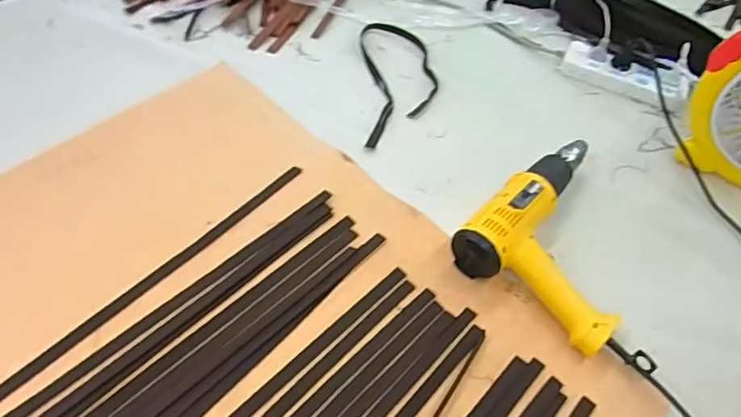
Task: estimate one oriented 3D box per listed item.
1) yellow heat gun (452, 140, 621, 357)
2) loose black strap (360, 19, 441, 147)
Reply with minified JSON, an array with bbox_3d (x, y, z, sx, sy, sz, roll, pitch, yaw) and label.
[{"bbox_3d":[0.260,0.023,0.683,0.204,0.065,0.274,36,56,22],"label":"yellow heat gun"},{"bbox_3d":[0.049,-0.216,0.891,0.119,0.014,0.299,0,51,-6],"label":"loose black strap"}]

